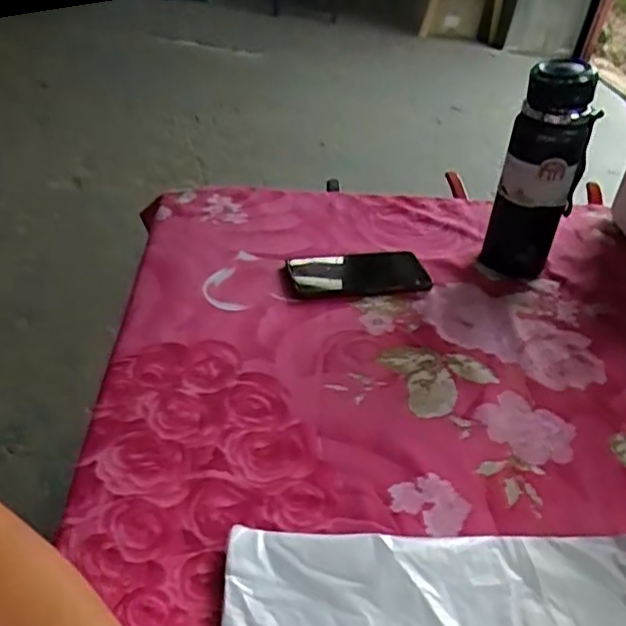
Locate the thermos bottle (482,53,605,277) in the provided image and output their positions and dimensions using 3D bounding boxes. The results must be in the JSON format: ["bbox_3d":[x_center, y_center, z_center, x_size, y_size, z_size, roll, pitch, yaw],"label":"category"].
[{"bbox_3d":[0.258,-0.153,0.727,0.082,0.239,0.061,19,38,18],"label":"thermos bottle"}]

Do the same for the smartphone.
[{"bbox_3d":[0.053,-0.048,0.760,0.170,0.011,0.086,-2,37,-10],"label":"smartphone"}]

